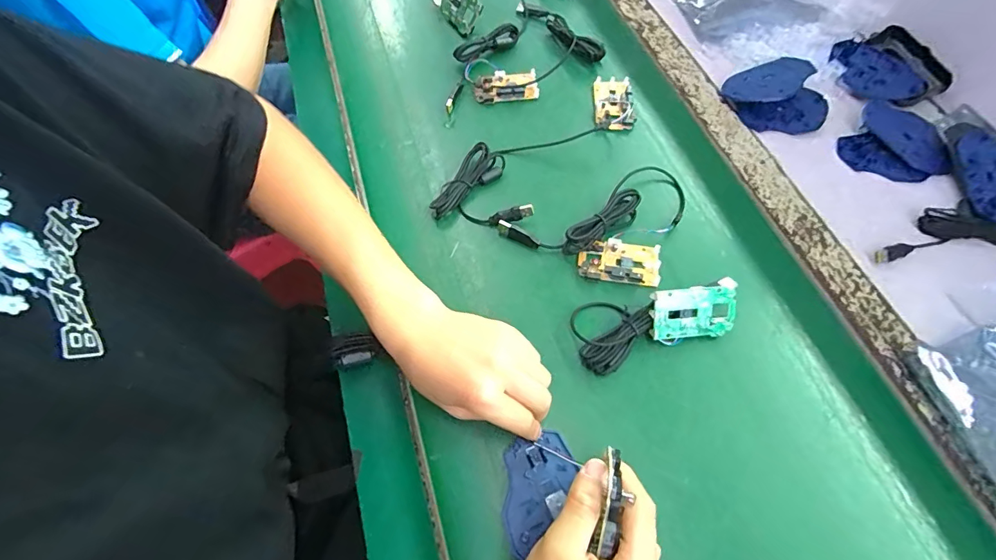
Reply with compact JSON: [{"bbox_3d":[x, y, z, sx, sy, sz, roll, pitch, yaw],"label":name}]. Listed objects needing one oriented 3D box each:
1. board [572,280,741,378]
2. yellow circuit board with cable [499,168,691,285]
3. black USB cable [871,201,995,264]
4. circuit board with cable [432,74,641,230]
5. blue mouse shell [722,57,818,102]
[{"bbox_3d":[0.141,0.032,0.392,0.145,0.037,0.064,-16,64,-6],"label":"board"},{"bbox_3d":[0.113,-0.078,0.453,0.153,0.026,0.158,30,68,15],"label":"yellow circuit board with cable"},{"bbox_3d":[0.448,-0.050,0.444,0.161,0.015,0.053,-8,64,-2],"label":"black USB cable"},{"bbox_3d":[0.054,-0.154,0.498,0.102,0.019,0.293,40,71,19],"label":"circuit board with cable"},{"bbox_3d":[0.325,-0.236,0.525,0.100,0.016,0.068,-33,51,-9],"label":"blue mouse shell"}]

